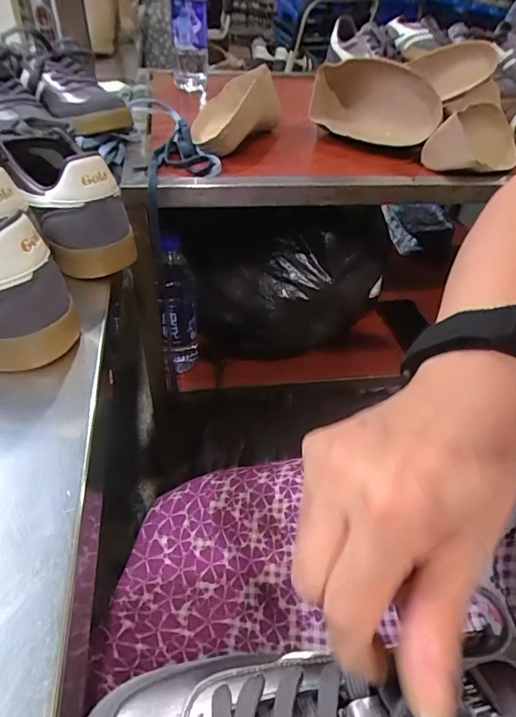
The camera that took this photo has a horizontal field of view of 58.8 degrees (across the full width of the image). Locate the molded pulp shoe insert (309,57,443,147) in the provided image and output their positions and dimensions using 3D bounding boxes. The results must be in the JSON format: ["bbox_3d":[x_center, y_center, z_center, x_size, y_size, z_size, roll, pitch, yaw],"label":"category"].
[{"bbox_3d":[0.159,-0.342,0.605,0.164,0.084,0.071,27,46,23],"label":"molded pulp shoe insert"}]

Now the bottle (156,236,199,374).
[{"bbox_3d":[-0.119,-0.075,0.686,0.055,0.233,0.056,-4,43,-10],"label":"bottle"}]

